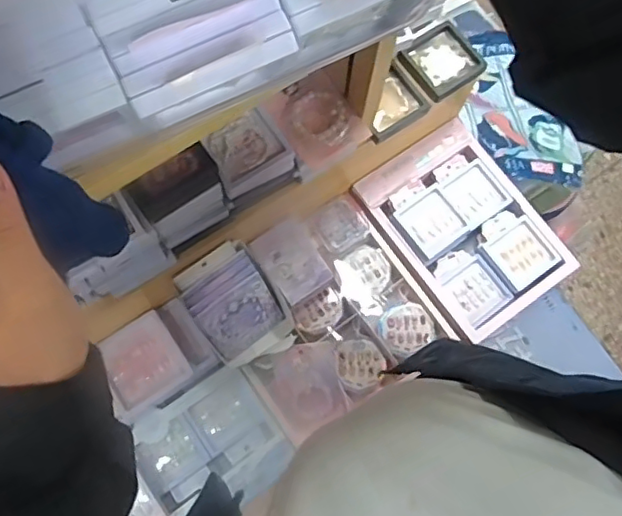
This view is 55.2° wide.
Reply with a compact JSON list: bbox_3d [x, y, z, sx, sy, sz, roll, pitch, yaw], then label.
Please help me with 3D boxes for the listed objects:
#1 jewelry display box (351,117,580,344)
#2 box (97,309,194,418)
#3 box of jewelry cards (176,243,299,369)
[{"bbox_3d":[0.237,-0.051,0.937,0.221,0.041,0.295,-34,78,-10],"label":"jewelry display box"},{"bbox_3d":[-0.239,0.146,0.834,0.109,0.025,0.112,-33,78,-10],"label":"box"},{"bbox_3d":[-0.102,0.073,0.850,0.118,0.130,0.147,-31,78,-9],"label":"box of jewelry cards"}]

